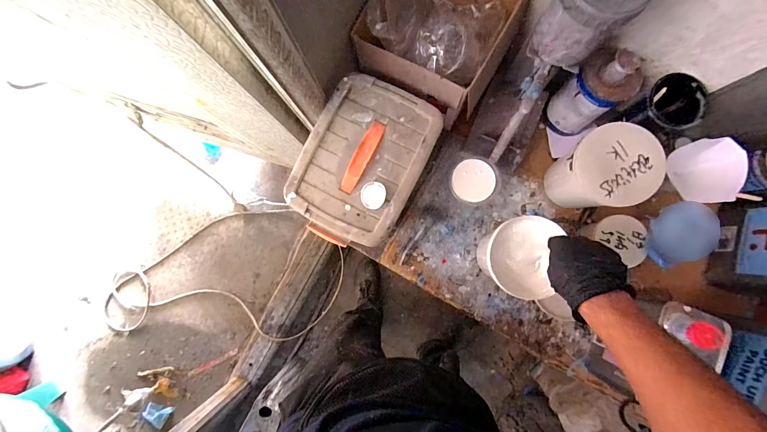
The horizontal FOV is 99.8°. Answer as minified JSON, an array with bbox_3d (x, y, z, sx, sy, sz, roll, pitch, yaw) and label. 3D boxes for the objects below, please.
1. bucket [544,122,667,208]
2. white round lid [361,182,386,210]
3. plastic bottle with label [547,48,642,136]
[{"bbox_3d":[0.396,-0.081,0.602,0.140,0.139,0.138,0,85,3],"label":"bucket"},{"bbox_3d":[-0.017,-0.034,0.548,0.042,0.023,0.046,0,85,3],"label":"white round lid"},{"bbox_3d":[0.403,-0.237,0.628,0.091,0.181,0.098,0,85,3],"label":"plastic bottle with label"}]

